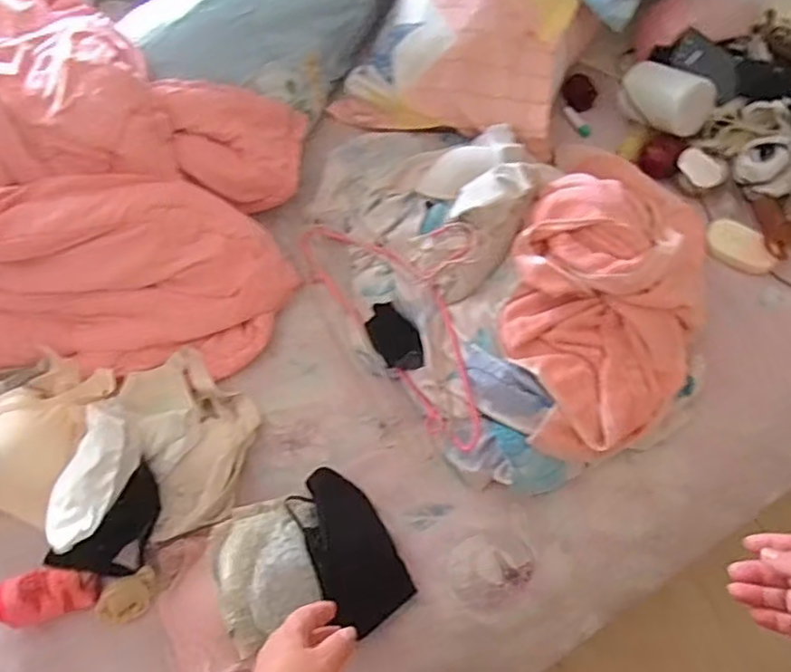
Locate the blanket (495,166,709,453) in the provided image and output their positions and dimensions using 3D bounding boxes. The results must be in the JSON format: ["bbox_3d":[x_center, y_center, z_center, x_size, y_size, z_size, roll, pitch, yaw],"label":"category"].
[{"bbox_3d":[0.268,-0.038,0.842,0.265,0.147,0.365,20,69,12],"label":"blanket"}]

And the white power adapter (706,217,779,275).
[{"bbox_3d":[0.526,-0.134,0.981,0.107,0.023,0.066,35,95,15],"label":"white power adapter"}]

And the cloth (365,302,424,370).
[{"bbox_3d":[-0.001,0.003,0.925,0.067,0.011,0.108,-43,69,18],"label":"cloth"}]

